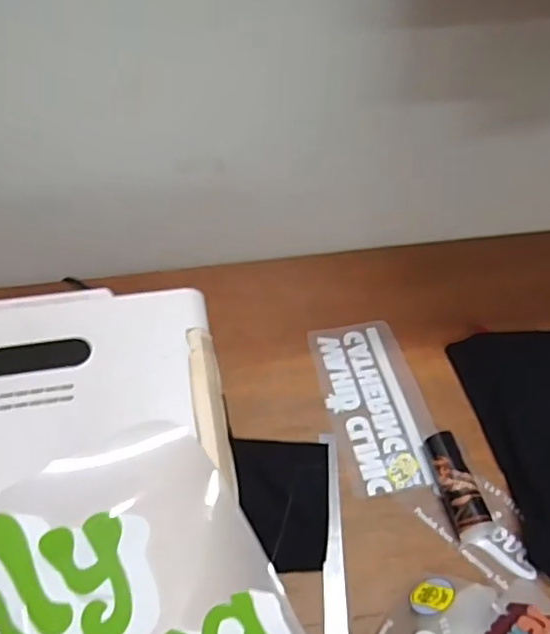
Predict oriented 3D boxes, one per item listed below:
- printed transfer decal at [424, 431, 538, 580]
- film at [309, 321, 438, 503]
[{"bbox_3d":[0.258,0.247,0.774,0.068,0.043,0.203,-18,54,-16],"label":"printed transfer decal"},{"bbox_3d":[0.150,0.127,0.885,0.142,0.012,0.277,-7,54,-9],"label":"film"}]

